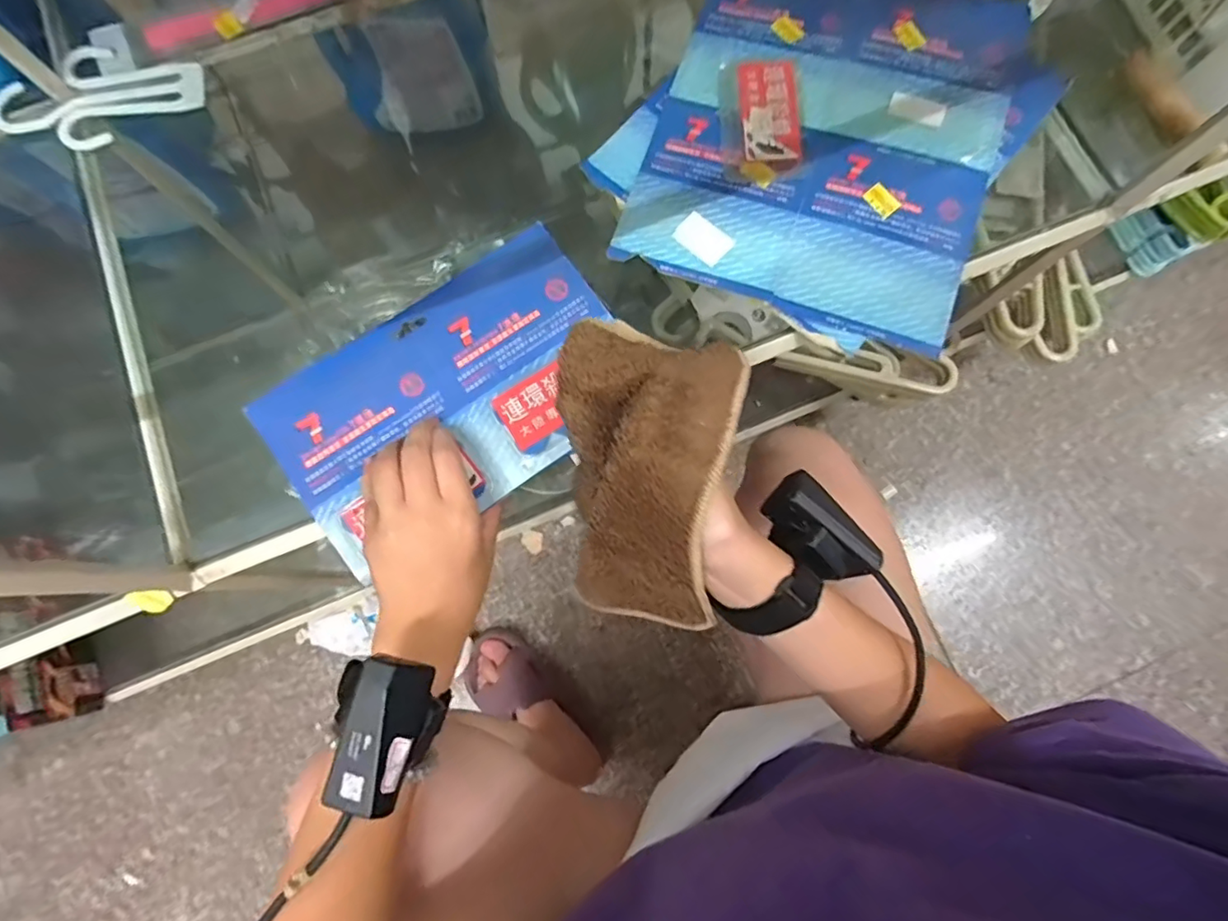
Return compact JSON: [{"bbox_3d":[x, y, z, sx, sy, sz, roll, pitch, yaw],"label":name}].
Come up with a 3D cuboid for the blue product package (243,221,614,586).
[{"bbox_3d":[-0.108,-0.043,0.383,0.236,0.015,0.147,-35,79,-7],"label":"blue product package"}]

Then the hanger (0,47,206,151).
[{"bbox_3d":[-0.401,-0.283,0.440,0.152,0.021,0.081,-20,72,-5],"label":"hanger"}]

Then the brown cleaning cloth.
[{"bbox_3d":[0.019,0.022,0.355,0.069,0.204,0.129,-30,39,-33],"label":"brown cleaning cloth"}]

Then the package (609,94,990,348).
[{"bbox_3d":[0.131,-0.172,0.403,0.235,0.014,0.137,19,78,5],"label":"package"}]

